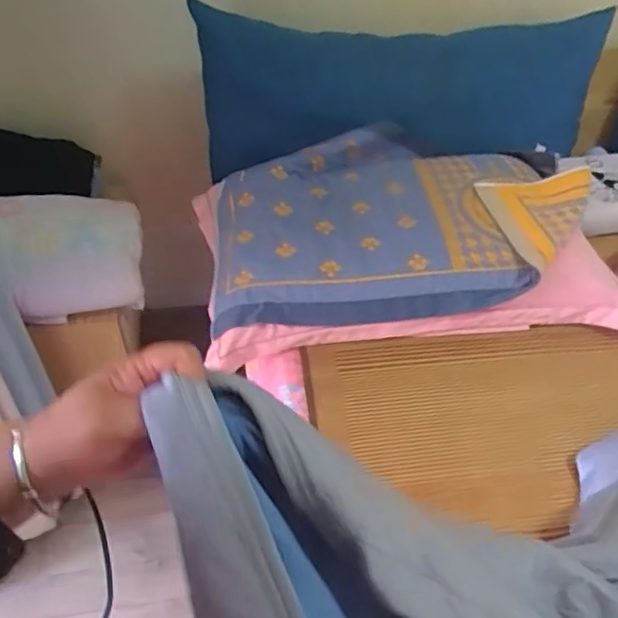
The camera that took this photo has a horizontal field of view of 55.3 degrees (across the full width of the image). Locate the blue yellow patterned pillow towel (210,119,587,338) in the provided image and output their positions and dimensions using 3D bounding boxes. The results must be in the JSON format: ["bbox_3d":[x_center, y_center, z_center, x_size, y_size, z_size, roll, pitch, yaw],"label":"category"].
[{"bbox_3d":[0.169,-0.164,1.075,0.682,0.114,0.402,-4,45,-7],"label":"blue yellow patterned pillow towel"}]

